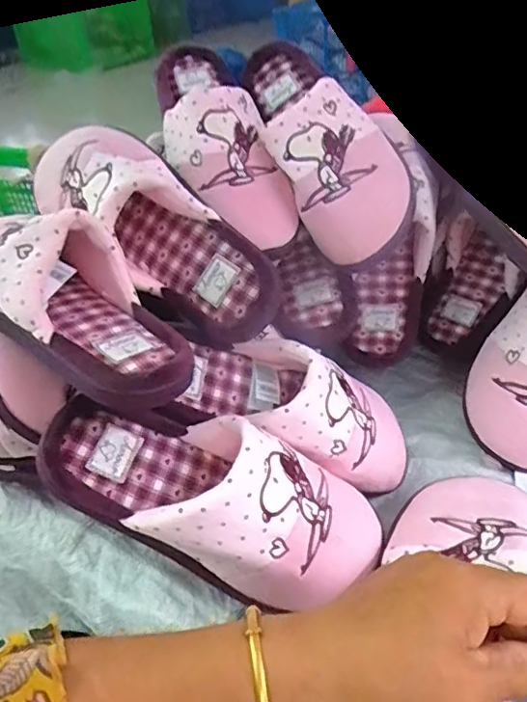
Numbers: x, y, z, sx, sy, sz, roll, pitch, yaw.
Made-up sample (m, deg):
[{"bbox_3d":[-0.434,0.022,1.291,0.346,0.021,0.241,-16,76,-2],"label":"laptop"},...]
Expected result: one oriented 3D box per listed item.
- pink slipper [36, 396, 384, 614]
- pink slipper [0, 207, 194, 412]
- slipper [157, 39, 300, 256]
[{"bbox_3d":[-0.028,0.092,0.369,0.228,0.078,0.088,21,42,-2],"label":"pink slipper"},{"bbox_3d":[-0.137,-0.045,0.382,0.224,0.062,0.095,36,53,17],"label":"pink slipper"},{"bbox_3d":[-0.047,-0.207,0.499,0.092,0.080,0.251,-17,62,-14],"label":"slipper"}]

